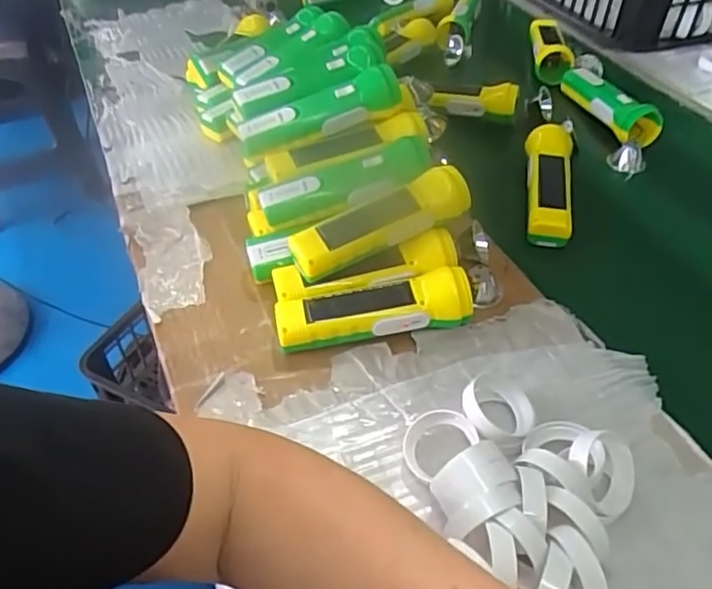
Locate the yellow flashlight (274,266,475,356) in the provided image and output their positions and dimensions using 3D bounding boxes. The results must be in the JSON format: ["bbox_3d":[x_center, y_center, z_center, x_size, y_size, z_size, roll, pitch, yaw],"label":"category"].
[{"bbox_3d":[0.014,0.013,0.515,0.159,0.045,0.041,-6,45,-7],"label":"yellow flashlight"}]

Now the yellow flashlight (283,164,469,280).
[{"bbox_3d":[0.020,-0.063,0.540,0.163,0.055,0.053,-18,48,-18],"label":"yellow flashlight"}]

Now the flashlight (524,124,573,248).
[{"bbox_3d":[0.209,-0.121,0.660,0.051,0.040,0.164,8,45,7],"label":"flashlight"}]

